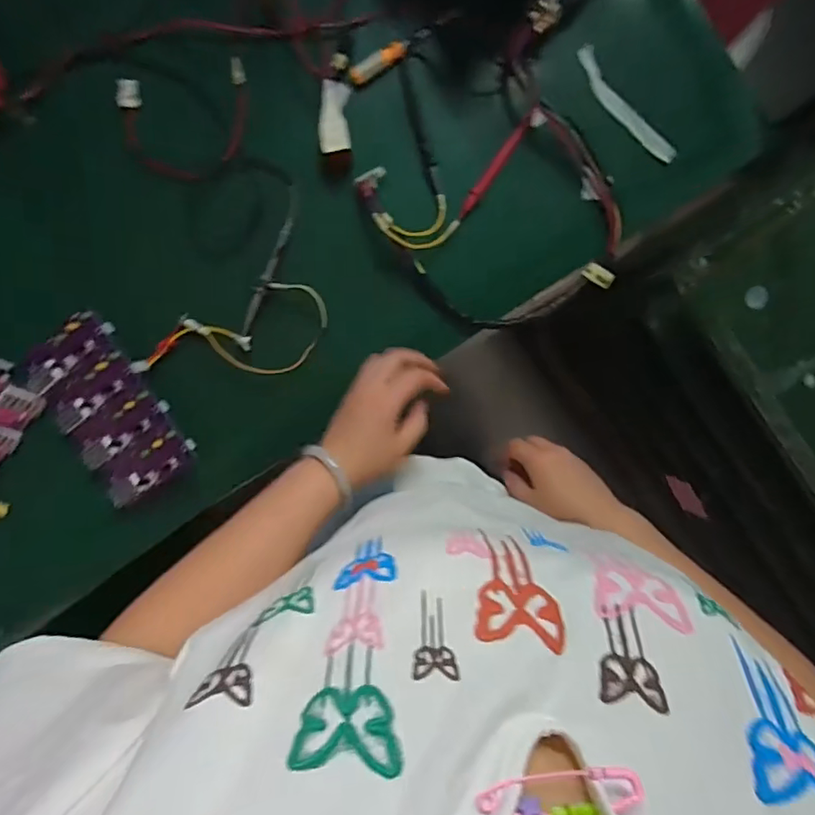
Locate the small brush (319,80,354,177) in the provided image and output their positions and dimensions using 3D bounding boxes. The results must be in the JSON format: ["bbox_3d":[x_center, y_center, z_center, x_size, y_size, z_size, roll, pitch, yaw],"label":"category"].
[{"bbox_3d":[-0.071,-0.277,0.542,0.031,0.019,0.091,-2,96,-5],"label":"small brush"}]

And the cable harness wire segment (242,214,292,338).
[{"bbox_3d":[-0.148,-0.136,0.580,0.012,0.016,0.128,23,94,-7],"label":"cable harness wire segment"}]

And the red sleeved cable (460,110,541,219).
[{"bbox_3d":[0.089,-0.243,0.550,0.011,0.013,0.123,34,92,-7],"label":"red sleeved cable"}]

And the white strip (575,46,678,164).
[{"bbox_3d":[0.216,-0.300,0.553,0.023,0.005,0.140,-38,92,28],"label":"white strip"}]

